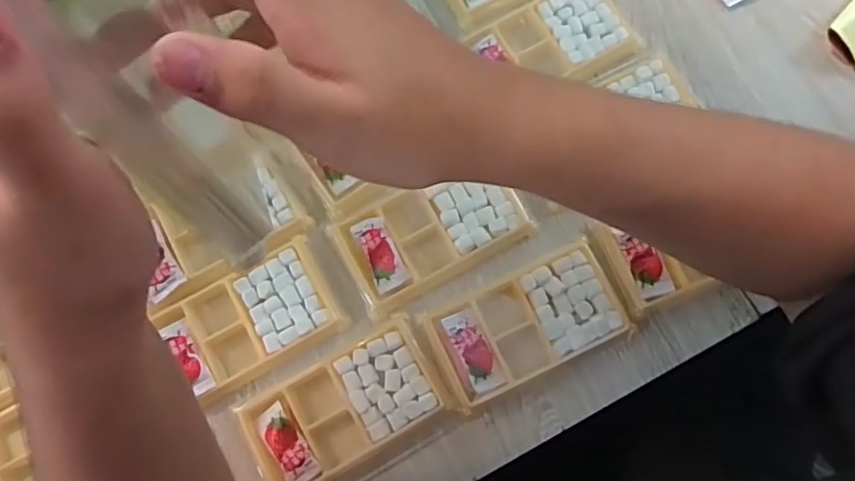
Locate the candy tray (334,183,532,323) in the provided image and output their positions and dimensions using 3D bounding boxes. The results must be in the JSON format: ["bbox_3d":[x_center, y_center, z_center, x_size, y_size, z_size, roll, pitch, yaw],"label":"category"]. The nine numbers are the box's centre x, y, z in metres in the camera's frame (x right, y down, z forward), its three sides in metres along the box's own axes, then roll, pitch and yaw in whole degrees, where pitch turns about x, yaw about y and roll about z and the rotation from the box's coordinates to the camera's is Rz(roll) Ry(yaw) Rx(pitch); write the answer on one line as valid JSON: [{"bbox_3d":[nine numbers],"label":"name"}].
[{"bbox_3d":[0.004,-0.006,0.425,0.133,0.016,0.075,-27,78,-5],"label":"candy tray"}]

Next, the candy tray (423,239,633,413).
[{"bbox_3d":[0.070,0.059,0.409,0.131,0.012,0.071,-26,78,-4],"label":"candy tray"}]

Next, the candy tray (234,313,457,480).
[{"bbox_3d":[-0.057,0.114,0.400,0.135,0.016,0.075,-31,78,-5],"label":"candy tray"}]

